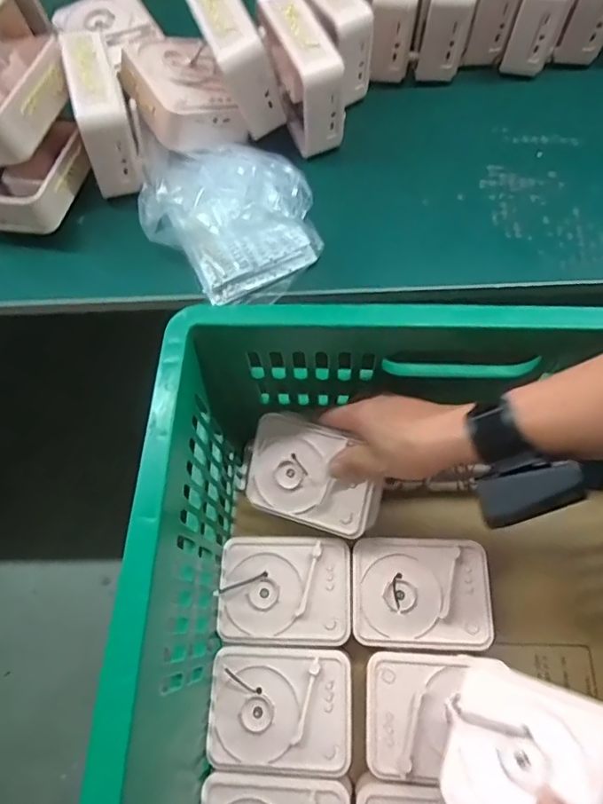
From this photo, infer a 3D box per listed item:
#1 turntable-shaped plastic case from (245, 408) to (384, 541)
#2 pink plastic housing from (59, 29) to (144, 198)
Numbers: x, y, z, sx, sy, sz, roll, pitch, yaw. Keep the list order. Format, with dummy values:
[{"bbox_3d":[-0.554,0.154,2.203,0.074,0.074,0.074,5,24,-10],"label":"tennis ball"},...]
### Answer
[{"bbox_3d":[0.010,0.068,0.510,0.130,0.023,0.096,13,96,20],"label":"turntable-shaped plastic case"},{"bbox_3d":[-0.186,-0.281,0.515,0.052,0.090,0.127,-13,70,-2],"label":"pink plastic housing"}]

